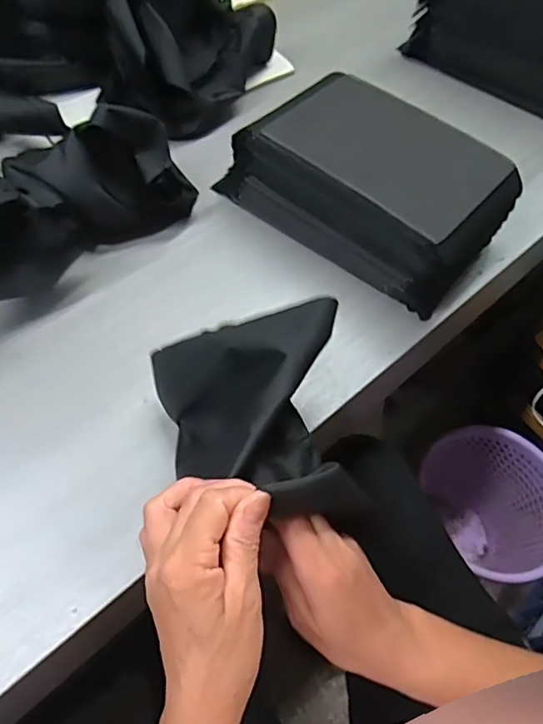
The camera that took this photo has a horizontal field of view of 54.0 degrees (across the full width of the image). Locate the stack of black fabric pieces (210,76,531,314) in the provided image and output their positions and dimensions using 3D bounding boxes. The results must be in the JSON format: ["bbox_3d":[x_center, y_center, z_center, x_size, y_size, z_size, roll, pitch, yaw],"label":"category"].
[{"bbox_3d":[0.100,-0.201,0.589,0.289,0.107,0.153,36,63,16],"label":"stack of black fabric pieces"}]

